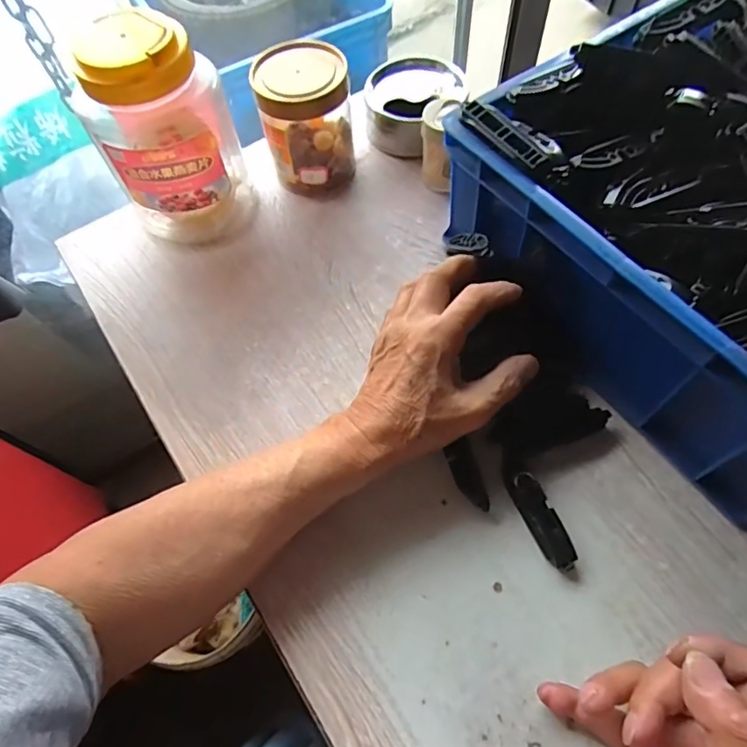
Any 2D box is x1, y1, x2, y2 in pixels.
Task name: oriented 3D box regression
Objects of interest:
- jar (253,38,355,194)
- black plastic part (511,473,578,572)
[{"bbox_3d":[-0.061,-0.237,0.490,0.081,0.108,0.076,-2,62,3],"label":"jar"},{"bbox_3d":[0.115,0.101,0.352,0.021,0.015,0.066,-21,63,-7],"label":"black plastic part"}]

